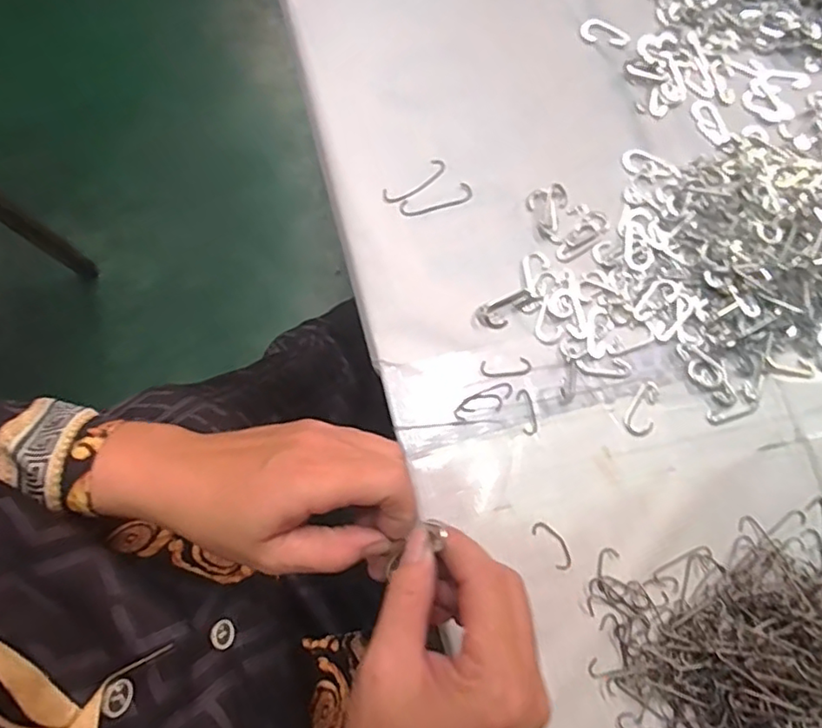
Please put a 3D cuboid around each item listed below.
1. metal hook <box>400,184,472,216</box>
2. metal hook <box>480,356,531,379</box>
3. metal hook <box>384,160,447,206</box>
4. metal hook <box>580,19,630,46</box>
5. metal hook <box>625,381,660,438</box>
[{"bbox_3d":[0.018,-0.118,0.426,0.054,0.004,0.014,-18,77,-4],"label":"metal hook"},{"bbox_3d":[0.064,0.003,0.394,0.033,0.004,0.013,-6,77,-1],"label":"metal hook"},{"bbox_3d":[0.003,-0.133,0.429,0.054,0.004,0.015,-35,79,-7],"label":"metal hook"},{"bbox_3d":[0.150,-0.256,0.453,0.037,0.006,0.017,15,77,4],"label":"metal hook"},{"bbox_3d":[0.154,0.029,0.387,0.018,0.004,0.038,14,77,4],"label":"metal hook"}]

